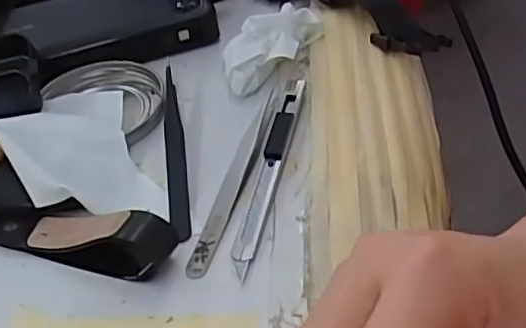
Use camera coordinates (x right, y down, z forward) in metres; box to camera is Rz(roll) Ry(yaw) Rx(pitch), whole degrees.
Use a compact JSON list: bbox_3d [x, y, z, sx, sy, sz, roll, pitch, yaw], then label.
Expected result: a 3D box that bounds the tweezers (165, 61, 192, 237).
[{"bbox_3d":[-0.049,-0.009,0.345,0.010,0.010,0.132,-10,44,-2],"label":"tweezers"}]

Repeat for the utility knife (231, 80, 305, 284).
[{"bbox_3d":[0.004,-0.002,0.322,0.011,0.007,0.138,5,45,13],"label":"utility knife"}]

